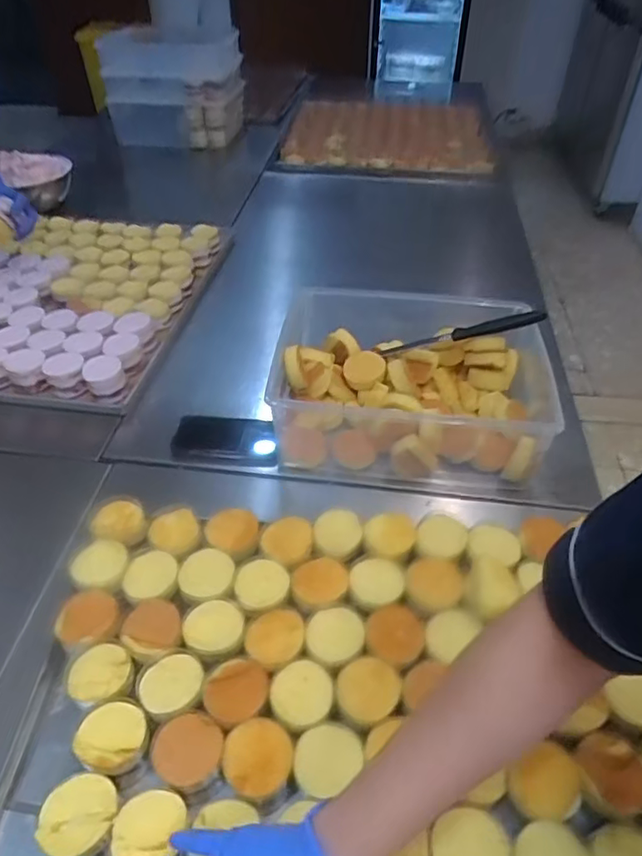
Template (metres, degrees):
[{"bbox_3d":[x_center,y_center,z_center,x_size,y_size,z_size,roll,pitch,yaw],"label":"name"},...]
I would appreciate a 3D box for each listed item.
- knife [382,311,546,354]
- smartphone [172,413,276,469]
[{"bbox_3d":[0.202,-0.138,0.845,0.231,0.022,0.021,-11,41,18],"label":"knife"},{"bbox_3d":[-0.128,0.015,0.783,0.141,0.011,0.065,6,75,3],"label":"smartphone"}]

